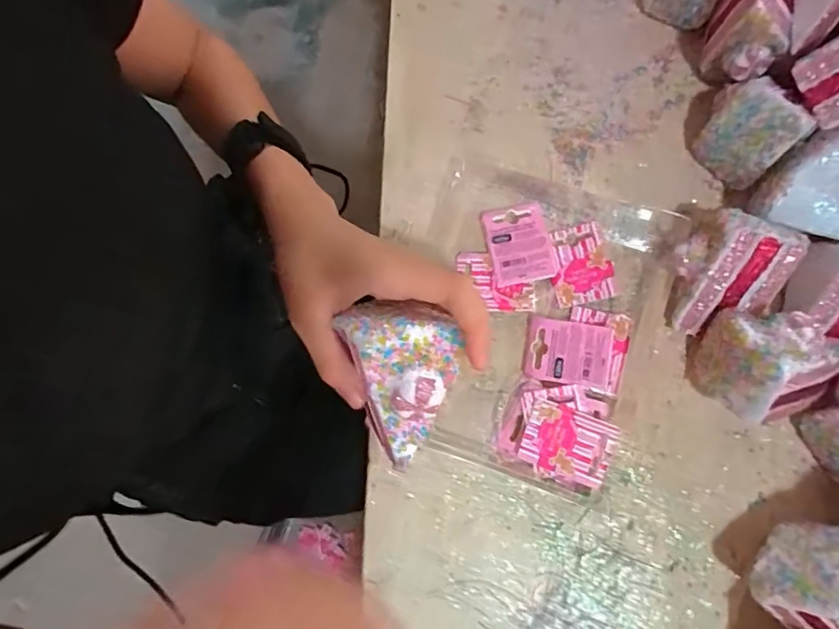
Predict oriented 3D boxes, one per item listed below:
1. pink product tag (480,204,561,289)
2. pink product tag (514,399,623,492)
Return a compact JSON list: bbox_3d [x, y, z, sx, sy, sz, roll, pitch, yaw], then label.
[{"bbox_3d":[0.075,-0.054,0.385,0.046,0.011,0.060,-13,78,-2],"label":"pink product tag"},{"bbox_3d":[0.101,0.089,0.349,0.057,0.004,0.047,19,85,11],"label":"pink product tag"}]

